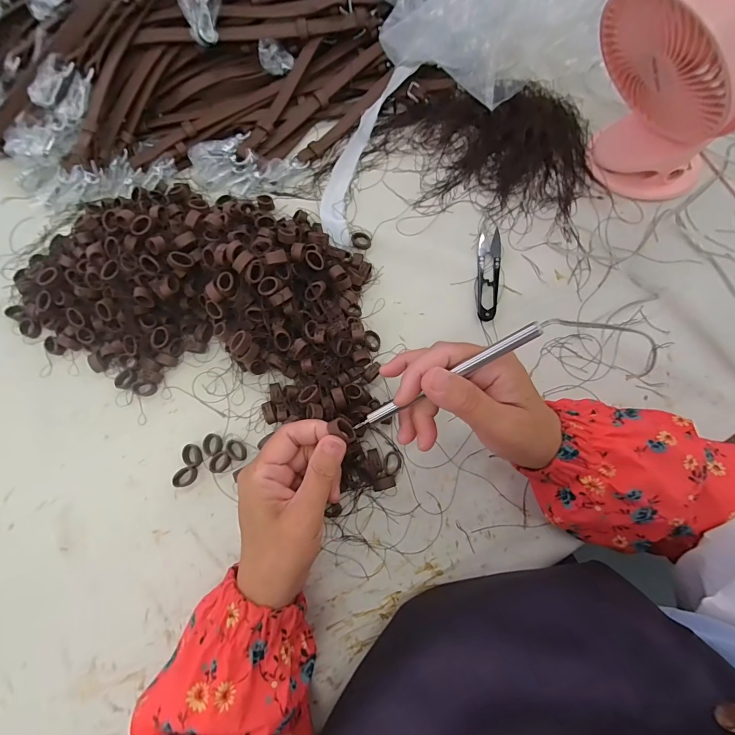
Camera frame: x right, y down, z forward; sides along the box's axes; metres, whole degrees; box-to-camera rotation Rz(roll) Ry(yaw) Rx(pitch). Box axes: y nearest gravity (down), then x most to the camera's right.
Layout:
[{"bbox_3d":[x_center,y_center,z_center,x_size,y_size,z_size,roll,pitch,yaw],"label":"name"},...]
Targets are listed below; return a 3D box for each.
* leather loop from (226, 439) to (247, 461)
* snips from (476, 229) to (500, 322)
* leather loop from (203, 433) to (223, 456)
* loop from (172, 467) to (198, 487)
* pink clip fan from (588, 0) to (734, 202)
[{"bbox_3d":[-0.122,0.077,0.348,0.015,0.005,0.022,-39,78,-8],"label":"leather loop"},{"bbox_3d":[0.126,-0.097,0.387,0.022,0.009,0.098,6,75,3],"label":"snips"},{"bbox_3d":[-0.146,0.073,0.352,0.017,0.008,0.021,10,76,4],"label":"leather loop"},{"bbox_3d":[-0.169,0.101,0.344,0.022,0.005,0.015,-28,76,-6],"label":"loop"},{"bbox_3d":[0.264,-0.247,0.322,0.103,0.180,0.152,-44,78,-9],"label":"pink clip fan"}]

